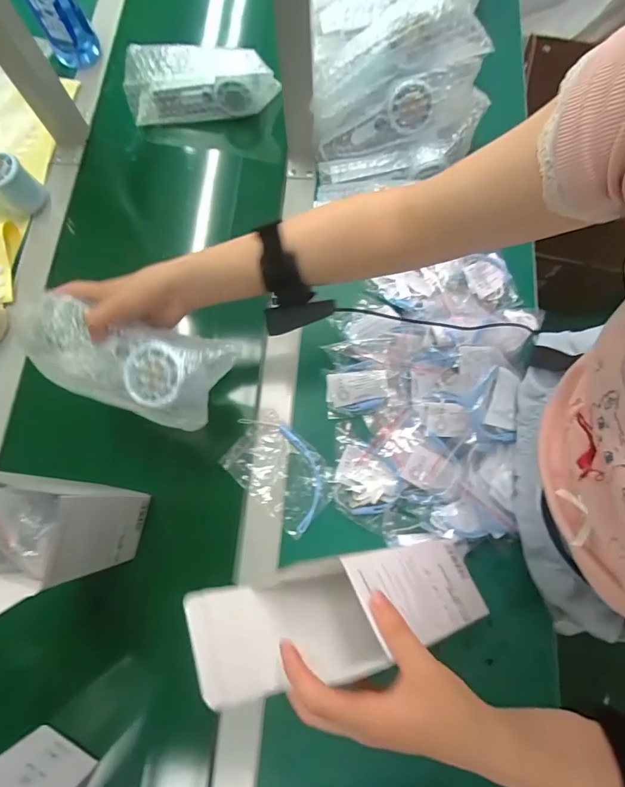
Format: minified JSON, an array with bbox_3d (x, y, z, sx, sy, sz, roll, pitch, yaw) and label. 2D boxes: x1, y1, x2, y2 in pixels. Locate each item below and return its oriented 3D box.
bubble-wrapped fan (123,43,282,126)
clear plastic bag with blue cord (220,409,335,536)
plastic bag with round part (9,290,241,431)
[{"bbox_3d":[-0.156,-0.431,0.596,0.203,0.070,0.066,3,75,2],"label":"bubble-wrapped fan"},{"bbox_3d":[-0.037,0.090,0.497,0.129,0.010,0.085,42,80,11],"label":"clear plastic bag with blue cord"},{"bbox_3d":[-0.184,-0.033,0.399,0.207,0.042,0.085,17,76,6],"label":"plastic bag with round part"}]

